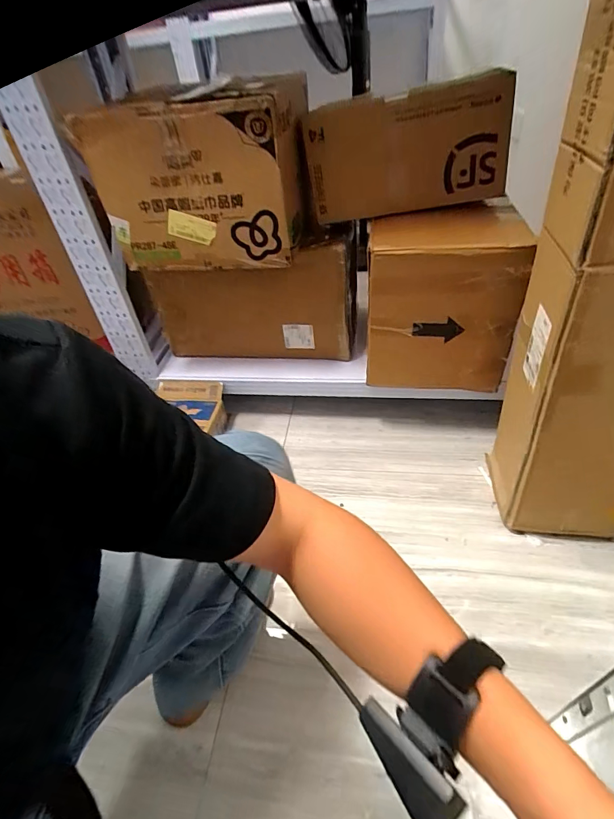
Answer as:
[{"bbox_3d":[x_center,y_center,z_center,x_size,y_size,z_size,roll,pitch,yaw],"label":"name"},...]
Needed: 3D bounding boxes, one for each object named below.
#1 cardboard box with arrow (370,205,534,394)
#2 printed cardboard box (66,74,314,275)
[{"bbox_3d":[0.301,-0.252,0.931,0.300,0.337,0.231,5,46,12],"label":"cardboard box with arrow"},{"bbox_3d":[-0.205,-0.486,0.861,0.420,0.293,0.222,0,45,7],"label":"printed cardboard box"}]

